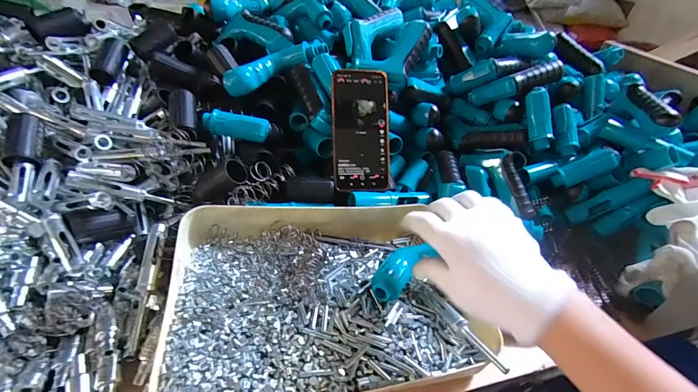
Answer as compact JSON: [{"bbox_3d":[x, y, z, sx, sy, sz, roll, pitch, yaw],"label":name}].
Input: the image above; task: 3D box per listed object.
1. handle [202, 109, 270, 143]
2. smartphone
[{"bbox_3d":[-0.146,-0.091,0.447,0.084,0.029,0.022,10,38,4],"label":"handle"},{"bbox_3d":[0.018,-0.089,0.469,0.076,0.163,0.006,-1,-2,-11],"label":"smartphone"}]

